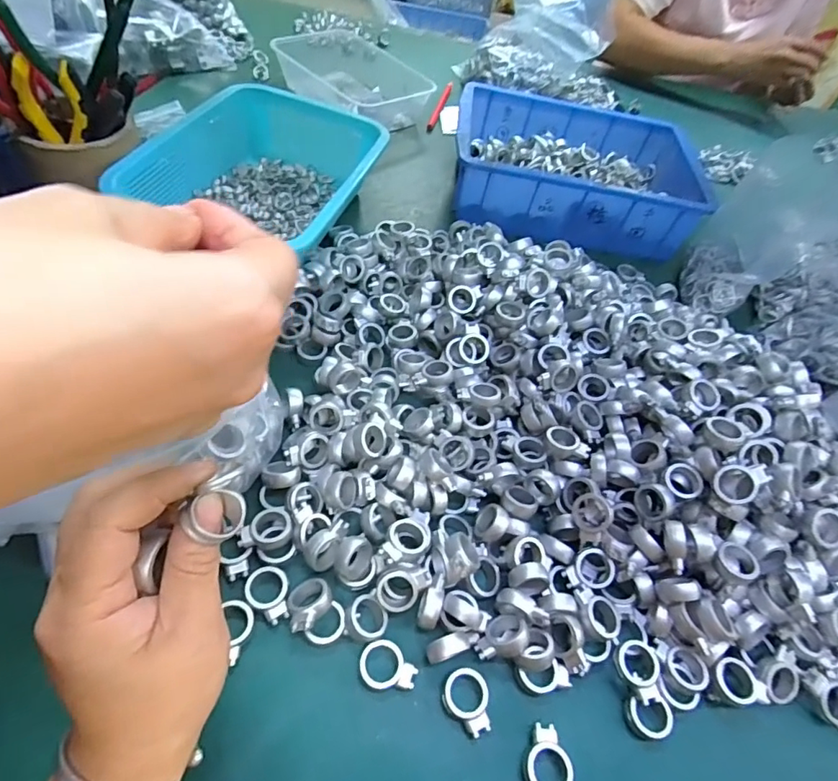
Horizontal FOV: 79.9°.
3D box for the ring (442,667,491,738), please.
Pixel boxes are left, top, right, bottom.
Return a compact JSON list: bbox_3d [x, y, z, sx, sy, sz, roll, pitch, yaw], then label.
[{"bbox_3d":[0.029,0.182,0.291,0.026,0.008,0.034,-11,55,-18],"label":"ring"}]

